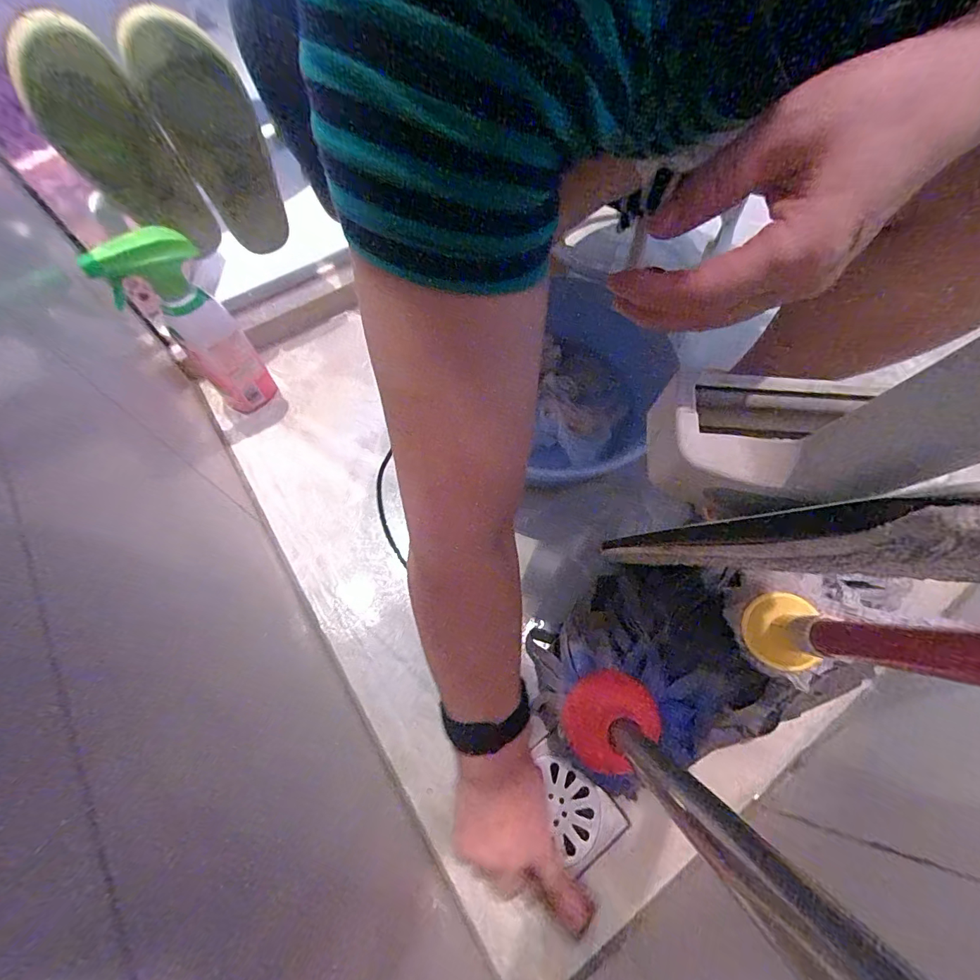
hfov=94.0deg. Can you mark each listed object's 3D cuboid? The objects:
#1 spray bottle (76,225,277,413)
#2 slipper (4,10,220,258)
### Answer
[{"bbox_3d":[-0.325,-0.176,0.520,0.090,0.230,0.055,-37,68,-17],"label":"spray bottle"},{"bbox_3d":[-0.361,-0.328,0.459,0.092,0.206,0.038,-32,67,-15],"label":"slipper"}]

